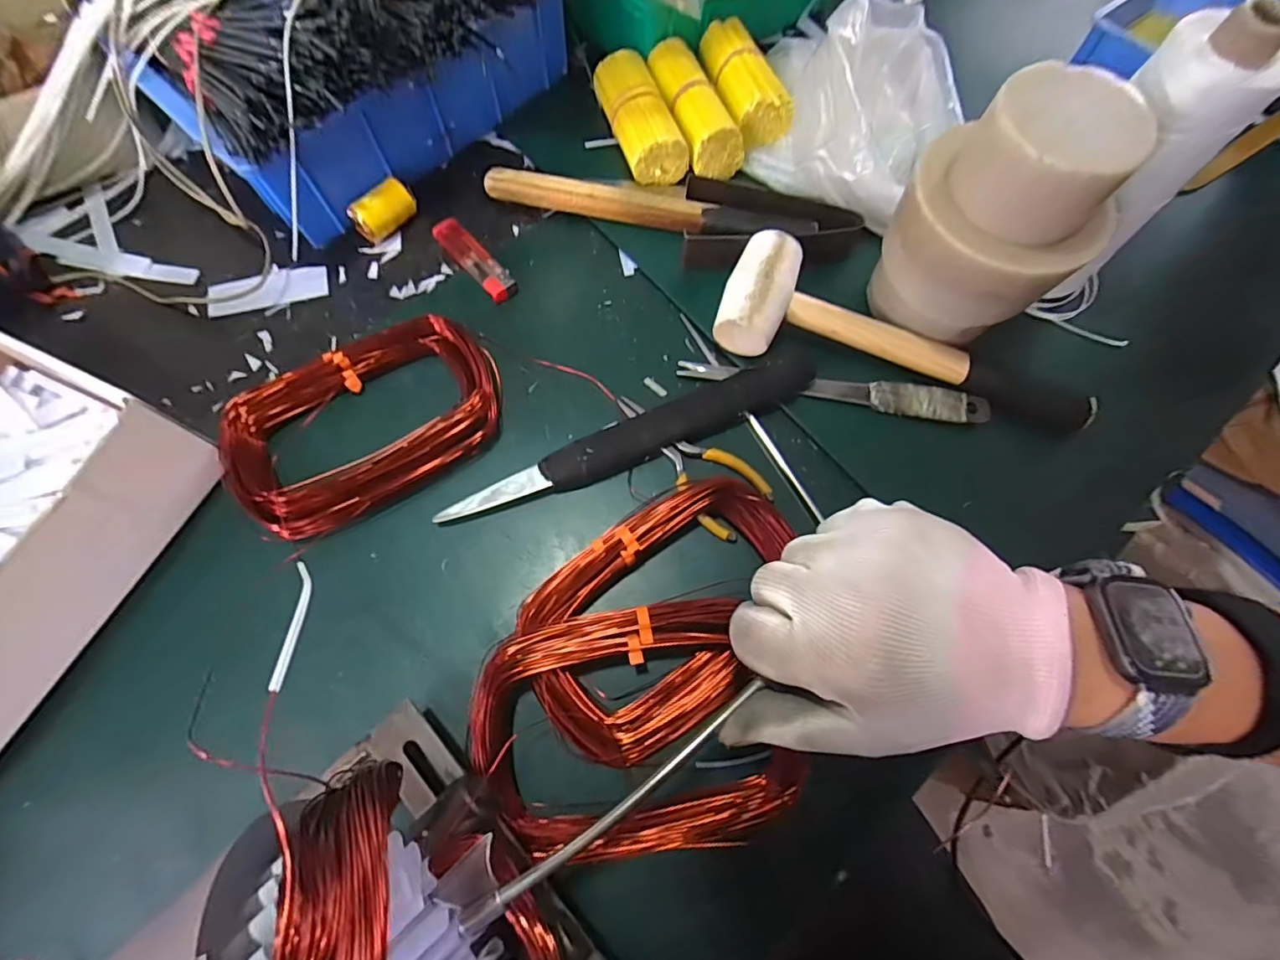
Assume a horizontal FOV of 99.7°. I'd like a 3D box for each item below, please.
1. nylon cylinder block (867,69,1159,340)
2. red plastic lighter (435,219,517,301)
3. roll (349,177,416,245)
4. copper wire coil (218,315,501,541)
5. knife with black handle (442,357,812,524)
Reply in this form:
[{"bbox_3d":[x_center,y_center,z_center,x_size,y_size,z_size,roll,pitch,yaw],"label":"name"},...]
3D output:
[{"bbox_3d":[0.210,-0.150,0.330,0.085,0.139,0.099,-43,77,-15],"label":"nylon cylinder block"},{"bbox_3d":[-0.128,-0.171,0.417,0.022,0.010,0.087,-39,76,-14],"label":"red plastic lighter"},{"bbox_3d":[-0.199,-0.212,0.425,0.051,0.029,0.028,-38,76,-14],"label":"roll"},{"bbox_3d":[-0.184,-0.043,0.362,0.176,0.028,0.108,-32,75,-12],"label":"copper wire coil"},{"bbox_3d":[-0.002,-0.027,0.363,0.264,0.025,0.027,-23,73,-10],"label":"knife with black handle"}]

